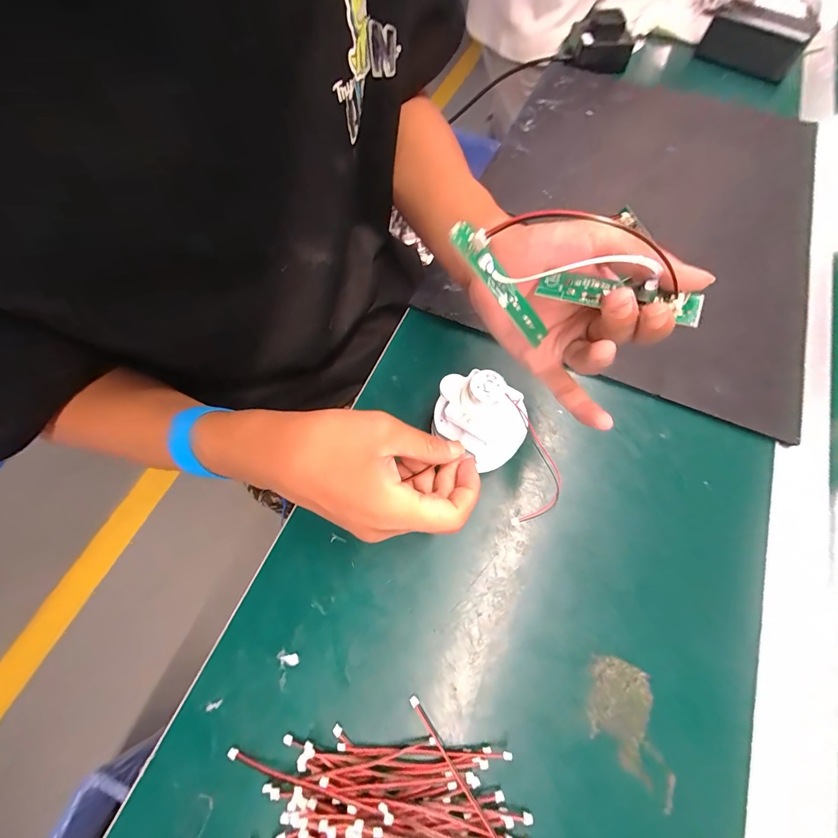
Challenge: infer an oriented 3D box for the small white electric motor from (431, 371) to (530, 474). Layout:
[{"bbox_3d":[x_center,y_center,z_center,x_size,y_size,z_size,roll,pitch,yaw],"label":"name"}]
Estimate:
[{"bbox_3d":[0.046,-0.002,0.265,0.068,0.078,0.033,29,51,11],"label":"small white electric motor"}]

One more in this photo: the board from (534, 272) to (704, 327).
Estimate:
[{"bbox_3d":[0.109,-0.071,0.199,0.081,0.009,0.021,20,68,24],"label":"board"}]

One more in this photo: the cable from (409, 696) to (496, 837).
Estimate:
[{"bbox_3d":[0.029,0.224,0.215,0.005,0.010,0.113,-35,70,-13],"label":"cable"}]

